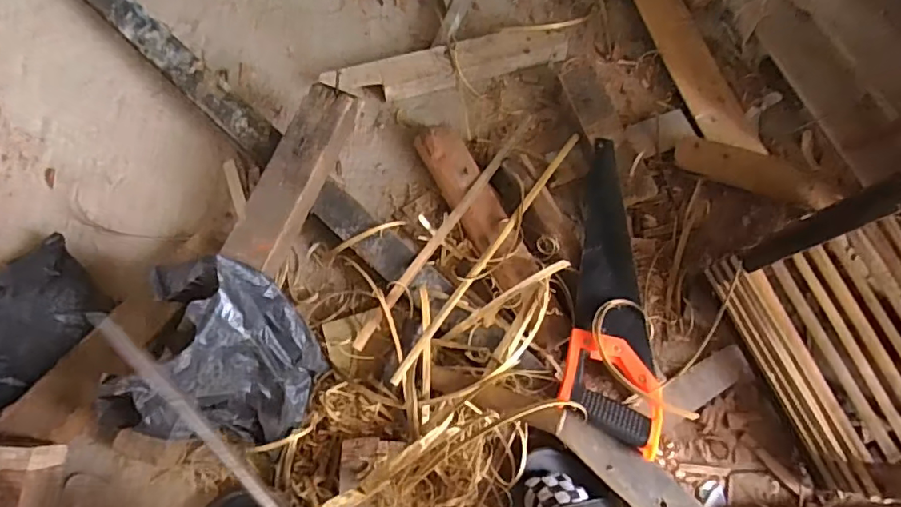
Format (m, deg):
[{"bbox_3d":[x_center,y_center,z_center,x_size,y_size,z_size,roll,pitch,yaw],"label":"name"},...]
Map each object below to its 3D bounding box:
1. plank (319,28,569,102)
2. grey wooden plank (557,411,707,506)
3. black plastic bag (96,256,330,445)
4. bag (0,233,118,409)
[{"bbox_3d":[0.001,-0.305,0.889,0.390,0.026,0.071,-17,90,-8],"label":"plank"},{"bbox_3d":[0.231,0.272,0.613,0.255,0.021,0.058,42,71,13],"label":"grey wooden plank"},{"bbox_3d":[-0.244,0.116,0.605,0.168,0.146,0.184,14,67,3],"label":"black plastic bag"},{"bbox_3d":[-0.559,0.067,0.680,0.196,0.095,0.209,25,68,7],"label":"bag"}]

